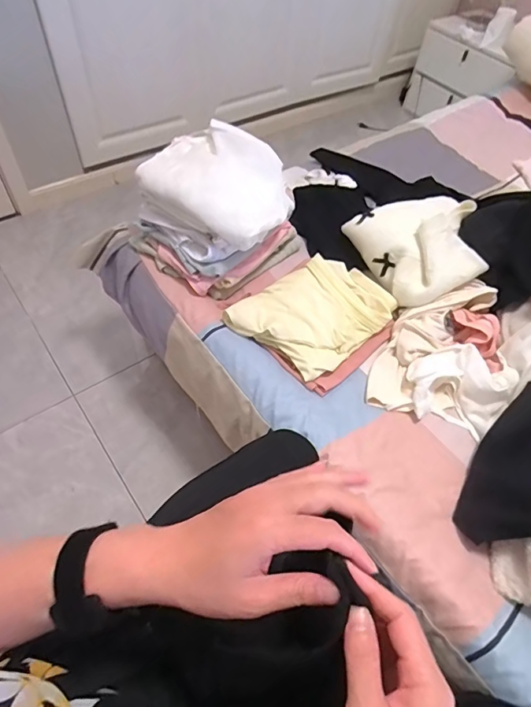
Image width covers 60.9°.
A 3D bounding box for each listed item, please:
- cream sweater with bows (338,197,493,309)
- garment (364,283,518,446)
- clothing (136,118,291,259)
[{"bbox_3d":[0.319,-0.235,0.913,0.238,0.085,0.252,-33,61,2],"label":"cream sweater with bows"},{"bbox_3d":[0.338,-0.004,0.829,0.225,0.078,0.280,21,55,11],"label":"garment"},{"bbox_3d":[-0.082,-0.307,0.858,0.236,0.129,0.225,35,59,20],"label":"clothing"}]

